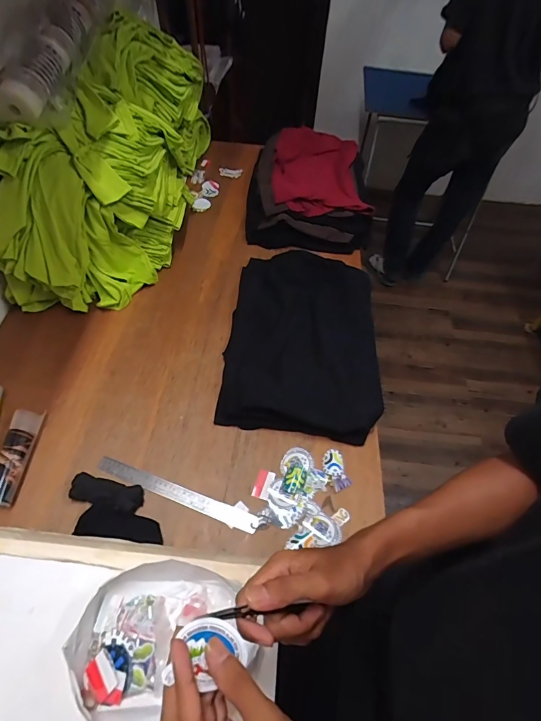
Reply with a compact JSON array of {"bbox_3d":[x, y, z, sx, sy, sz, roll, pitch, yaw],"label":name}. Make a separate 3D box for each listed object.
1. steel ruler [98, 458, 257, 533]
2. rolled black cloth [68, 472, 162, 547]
[{"bbox_3d":[-0.179,0.250,0.713,0.320,0.006,0.032,19,67,9],"label":"steel ruler"},{"bbox_3d":[-0.300,0.242,0.692,0.132,0.029,0.052,14,55,5],"label":"rolled black cloth"}]

